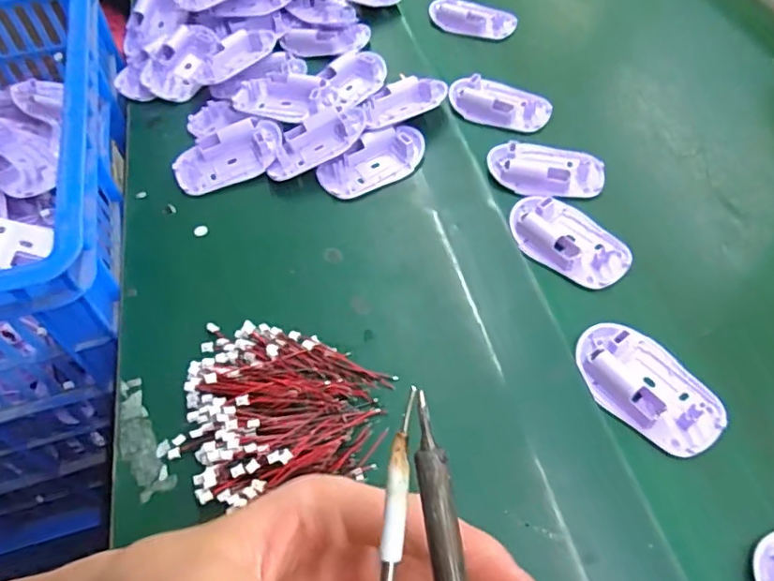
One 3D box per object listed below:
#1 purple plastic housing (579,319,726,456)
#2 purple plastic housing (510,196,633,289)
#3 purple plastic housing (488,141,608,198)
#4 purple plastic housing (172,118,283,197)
[{"bbox_3d":[0.169,0.059,0.373,0.061,0.016,0.097,-41,62,-21],"label":"purple plastic housing"},{"bbox_3d":[0.141,-0.041,0.449,0.059,0.015,0.096,-36,60,-19],"label":"purple plastic housing"},{"bbox_3d":[0.137,-0.109,0.498,0.095,0.019,0.060,7,56,10],"label":"purple plastic housing"},{"bbox_3d":[-0.141,-0.119,0.513,0.096,0.014,0.053,-22,80,-2],"label":"purple plastic housing"}]

